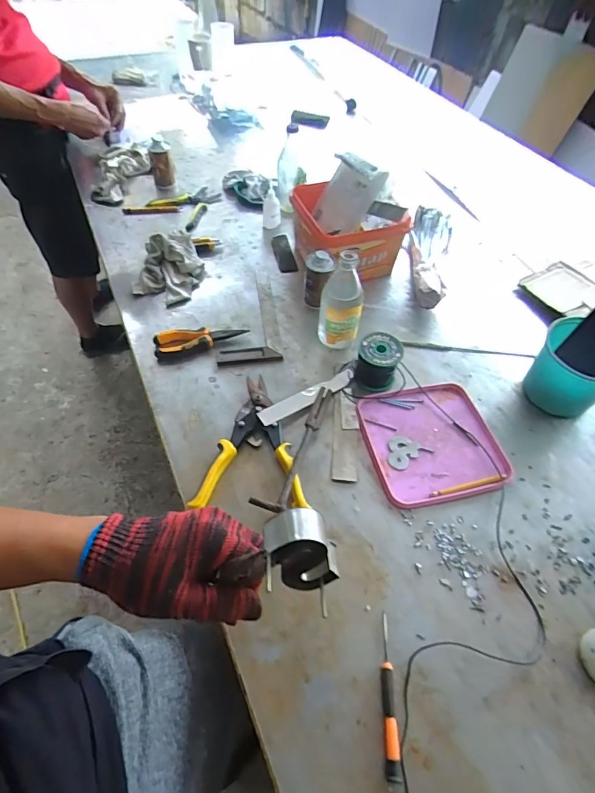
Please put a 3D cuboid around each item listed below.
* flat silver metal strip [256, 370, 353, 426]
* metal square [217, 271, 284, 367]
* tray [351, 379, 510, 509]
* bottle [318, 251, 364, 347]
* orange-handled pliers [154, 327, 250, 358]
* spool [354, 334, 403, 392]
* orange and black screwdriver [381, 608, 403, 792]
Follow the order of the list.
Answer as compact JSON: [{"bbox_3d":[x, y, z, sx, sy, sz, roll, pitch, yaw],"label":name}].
[{"bbox_3d":[0.018,0.000,0.668,0.181,0.008,0.031,-27,61,-29],"label":"flat silver metal strip"},{"bbox_3d":[-0.094,-0.151,0.781,0.109,0.010,0.248,-7,54,-6],"label":"metal square"},{"bbox_3d":[0.200,0.064,0.628,0.188,0.011,0.185,-11,54,-9],"label":"tray"},{"bbox_3d":[0.069,-0.147,0.688,0.053,0.172,0.056,-31,60,-22],"label":"bottle"},{"bbox_3d":[-0.166,-0.100,0.731,0.153,0.022,0.043,-12,55,-10],"label":"orange-handled pliers"},{"bbox_3d":[0.128,-0.055,0.679,0.064,0.063,0.070,0,53,-1],"label":"spool"},{"bbox_3d":[0.094,0.307,0.440,0.015,0.013,0.144,2,53,0],"label":"orange and black screwdriver"}]

